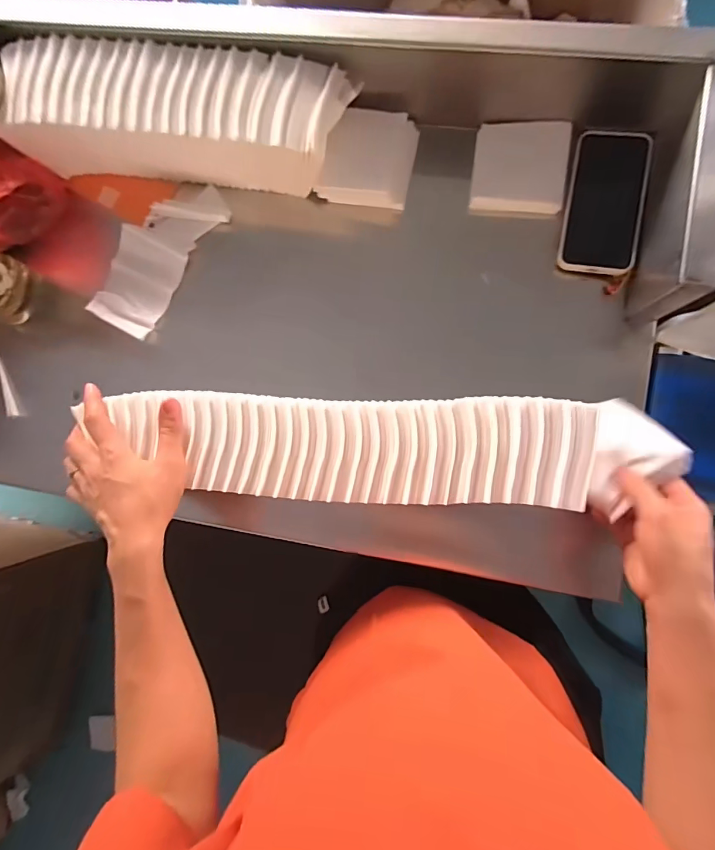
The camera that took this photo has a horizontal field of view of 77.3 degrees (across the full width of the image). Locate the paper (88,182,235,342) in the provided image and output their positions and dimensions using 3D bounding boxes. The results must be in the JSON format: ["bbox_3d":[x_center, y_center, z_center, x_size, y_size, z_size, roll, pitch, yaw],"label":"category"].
[{"bbox_3d":[-0.239,-0.205,0.537,0.088,0.020,0.194,35,91,7],"label":"paper"}]

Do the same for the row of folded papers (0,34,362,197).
[{"bbox_3d":[-0.195,-0.338,0.499,0.370,0.088,0.108,7,87,7],"label":"row of folded papers"}]

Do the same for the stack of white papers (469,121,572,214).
[{"bbox_3d":[0.181,-0.288,0.499,0.098,0.013,0.098,7,87,7],"label":"stack of white papers"}]

